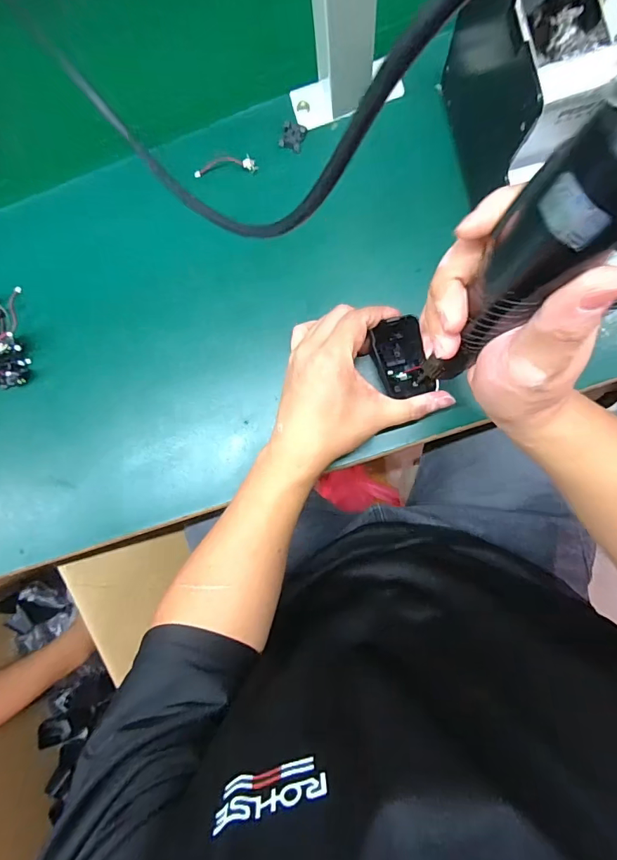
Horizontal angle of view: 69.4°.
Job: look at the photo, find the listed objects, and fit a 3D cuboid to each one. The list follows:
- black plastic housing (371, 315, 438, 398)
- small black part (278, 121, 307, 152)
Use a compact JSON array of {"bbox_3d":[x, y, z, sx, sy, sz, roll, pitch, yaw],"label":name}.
[{"bbox_3d":[0.077,-0.059,0.376,0.042,0.019,0.063,-18,91,5],"label":"black plastic housing"},{"bbox_3d":[-0.015,-0.279,0.424,0.022,0.004,0.024,22,94,3],"label":"small black part"}]

